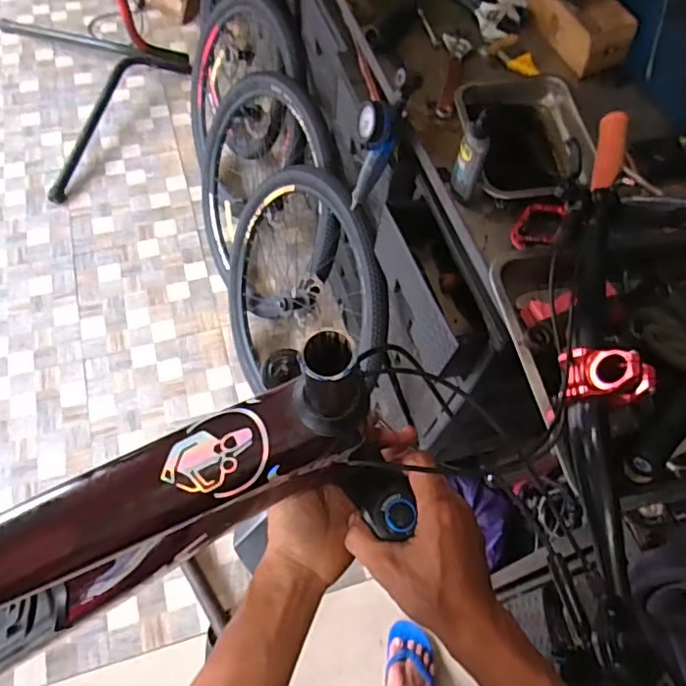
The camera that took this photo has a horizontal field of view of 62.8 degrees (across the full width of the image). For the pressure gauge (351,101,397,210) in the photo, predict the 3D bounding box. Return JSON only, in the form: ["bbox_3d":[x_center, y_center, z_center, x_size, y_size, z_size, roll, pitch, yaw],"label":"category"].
[{"bbox_3d":[0.049,-0.308,0.944,0.062,0.201,0.044,10,60,3],"label":"pressure gauge"}]

